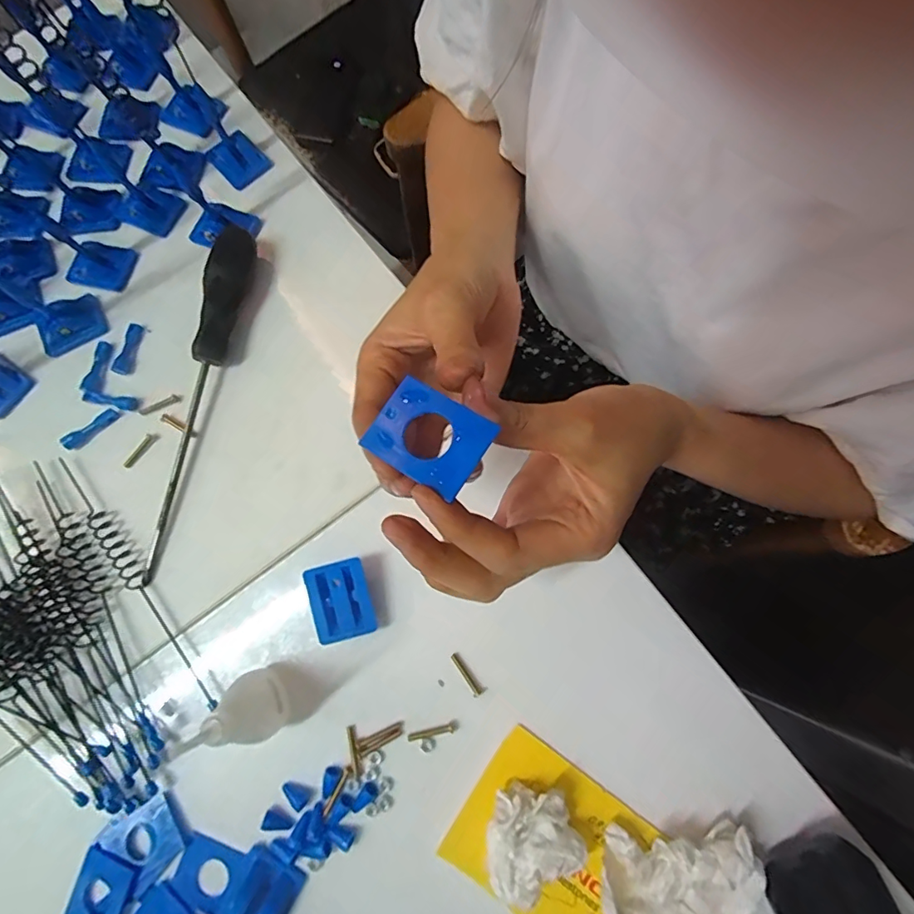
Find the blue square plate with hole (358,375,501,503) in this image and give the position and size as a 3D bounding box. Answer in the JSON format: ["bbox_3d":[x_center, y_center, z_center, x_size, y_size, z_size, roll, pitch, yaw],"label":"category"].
[{"bbox_3d":[-0.009,-0.007,0.177,0.039,0.005,0.030,33,79,9],"label":"blue square plate with hole"}]

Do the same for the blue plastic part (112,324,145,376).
[{"bbox_3d":[-0.233,-0.076,0.352,0.011,0.004,0.038,7,76,3],"label":"blue plastic part"}]

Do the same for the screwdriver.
[{"bbox_3d":[-0.175,-0.041,0.323,0.025,0.031,0.233,14,77,5],"label":"screwdriver"}]

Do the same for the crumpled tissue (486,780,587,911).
[{"bbox_3d":[0.036,0.195,0.256,0.048,0.025,0.043,-24,77,-5],"label":"crumpled tissue"}]

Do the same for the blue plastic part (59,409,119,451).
[{"bbox_3d":[-0.249,-0.019,0.337,0.038,0.007,0.009,-41,78,-8],"label":"blue plastic part"}]

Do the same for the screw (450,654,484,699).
[{"bbox_3d":[0.005,0.126,0.288,0.006,0.004,0.026,-37,78,-7],"label":"screw"}]

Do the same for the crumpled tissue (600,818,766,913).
[{"bbox_3d":[0.110,0.226,0.244,0.075,0.028,0.075,-7,76,0],"label":"crumpled tissue"}]

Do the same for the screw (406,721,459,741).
[{"bbox_3d":[-0.014,0.155,0.282,0.029,0.004,0.005,-13,76,-2],"label":"screw"}]

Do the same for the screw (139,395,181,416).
[{"bbox_3d":[-0.202,-0.036,0.336,0.027,0.004,0.007,-21,76,-4],"label":"screw"}]

